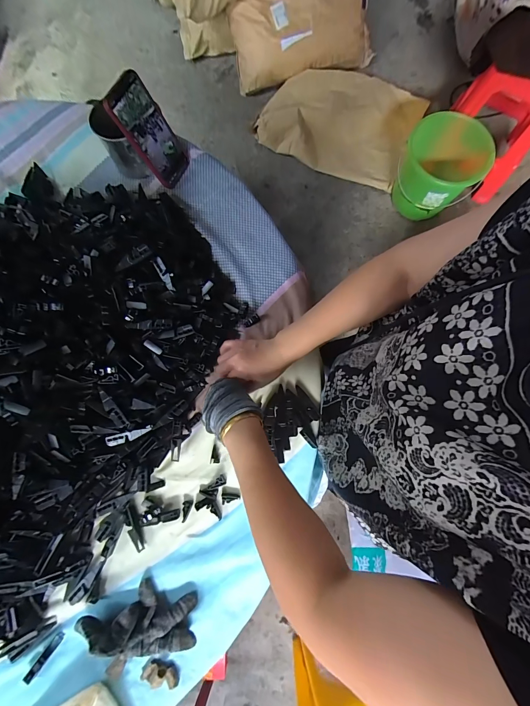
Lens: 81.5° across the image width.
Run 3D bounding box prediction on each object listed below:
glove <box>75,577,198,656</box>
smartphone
[{"bbox_3d":[-0.180,0.381,0.433,0.161,0.040,0.088,-8,80,-2],"label":"glove"},{"bbox_3d":[-0.193,-0.372,0.523,0.016,0.158,0.075,25,80,29],"label":"smartphone"}]

